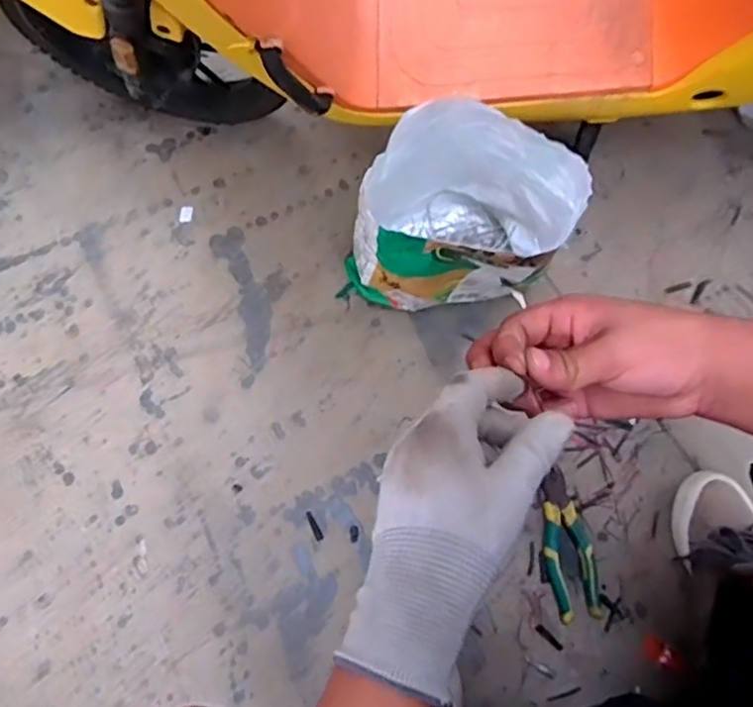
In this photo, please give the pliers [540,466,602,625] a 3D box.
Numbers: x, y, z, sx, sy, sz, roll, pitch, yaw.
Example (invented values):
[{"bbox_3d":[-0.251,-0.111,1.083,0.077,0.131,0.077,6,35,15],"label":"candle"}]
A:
[{"bbox_3d":[0.237,0.237,0.802,0.056,0.025,0.172,-6,69,-4],"label":"pliers"}]

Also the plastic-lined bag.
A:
[{"bbox_3d":[0.104,-0.162,0.809,0.225,0.241,0.211,31,71,10],"label":"plastic-lined bag"}]

